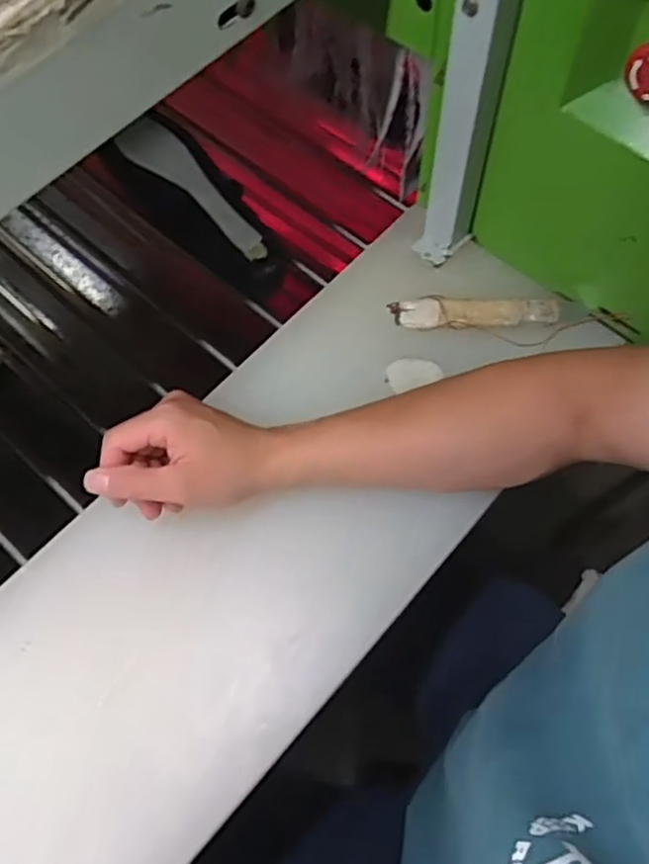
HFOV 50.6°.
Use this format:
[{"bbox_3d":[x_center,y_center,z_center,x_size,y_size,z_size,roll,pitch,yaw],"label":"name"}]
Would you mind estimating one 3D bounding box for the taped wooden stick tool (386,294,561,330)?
[{"bbox_3d":[0.133,-0.108,0.607,0.146,0.010,0.029,-1,67,2],"label":"taped wooden stick tool"}]

